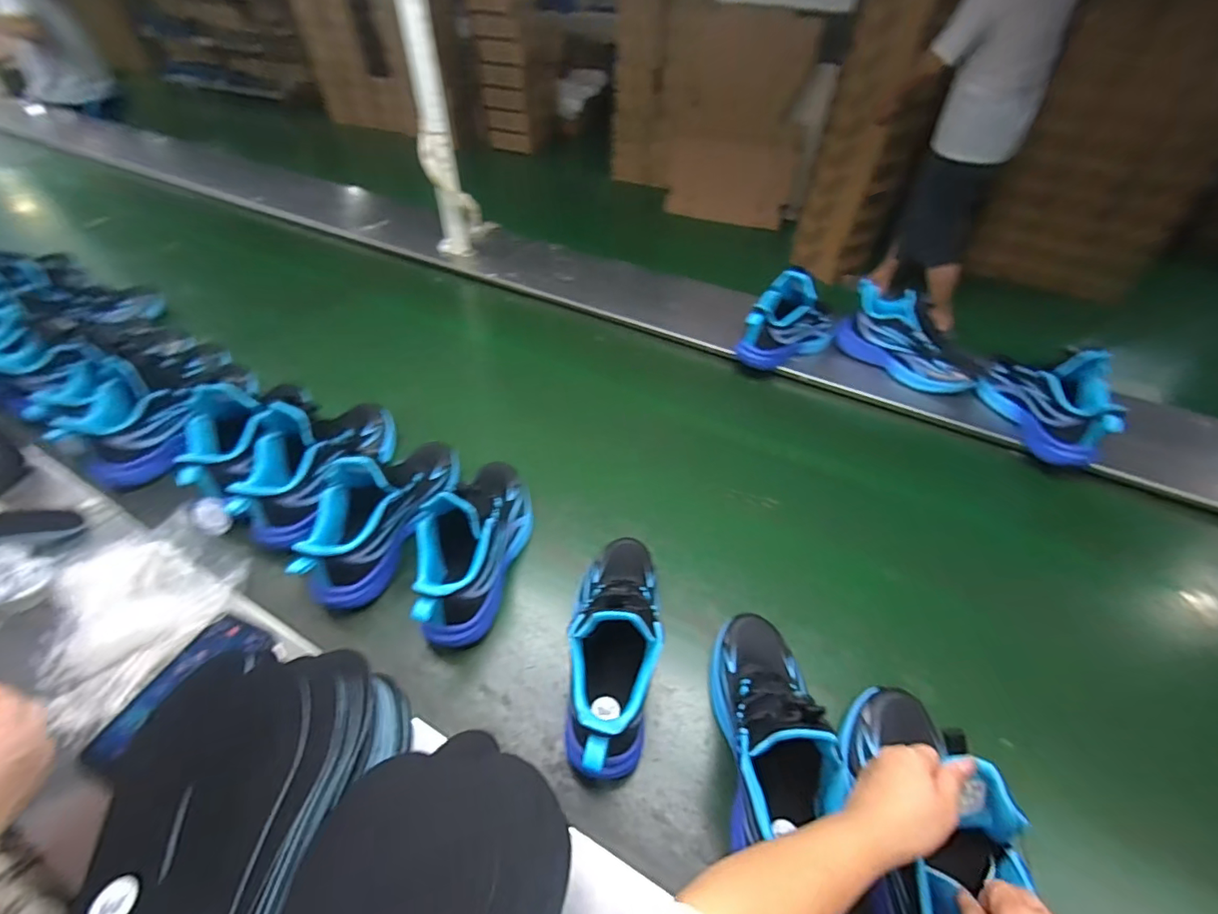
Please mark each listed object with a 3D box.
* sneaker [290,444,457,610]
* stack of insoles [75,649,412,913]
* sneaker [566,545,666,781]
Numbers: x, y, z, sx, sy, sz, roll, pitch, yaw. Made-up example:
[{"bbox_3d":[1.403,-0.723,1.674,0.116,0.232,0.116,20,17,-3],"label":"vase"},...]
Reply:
[{"bbox_3d":[-0.289,0.049,0.650,0.093,0.128,0.261,17,48,13],"label":"sneaker"},{"bbox_3d":[-0.301,0.277,0.423,0.187,0.110,0.226,11,47,9],"label":"stack of insoles"},{"bbox_3d":[0.009,0.187,0.546,0.093,0.136,0.266,2,46,1],"label":"sneaker"}]

